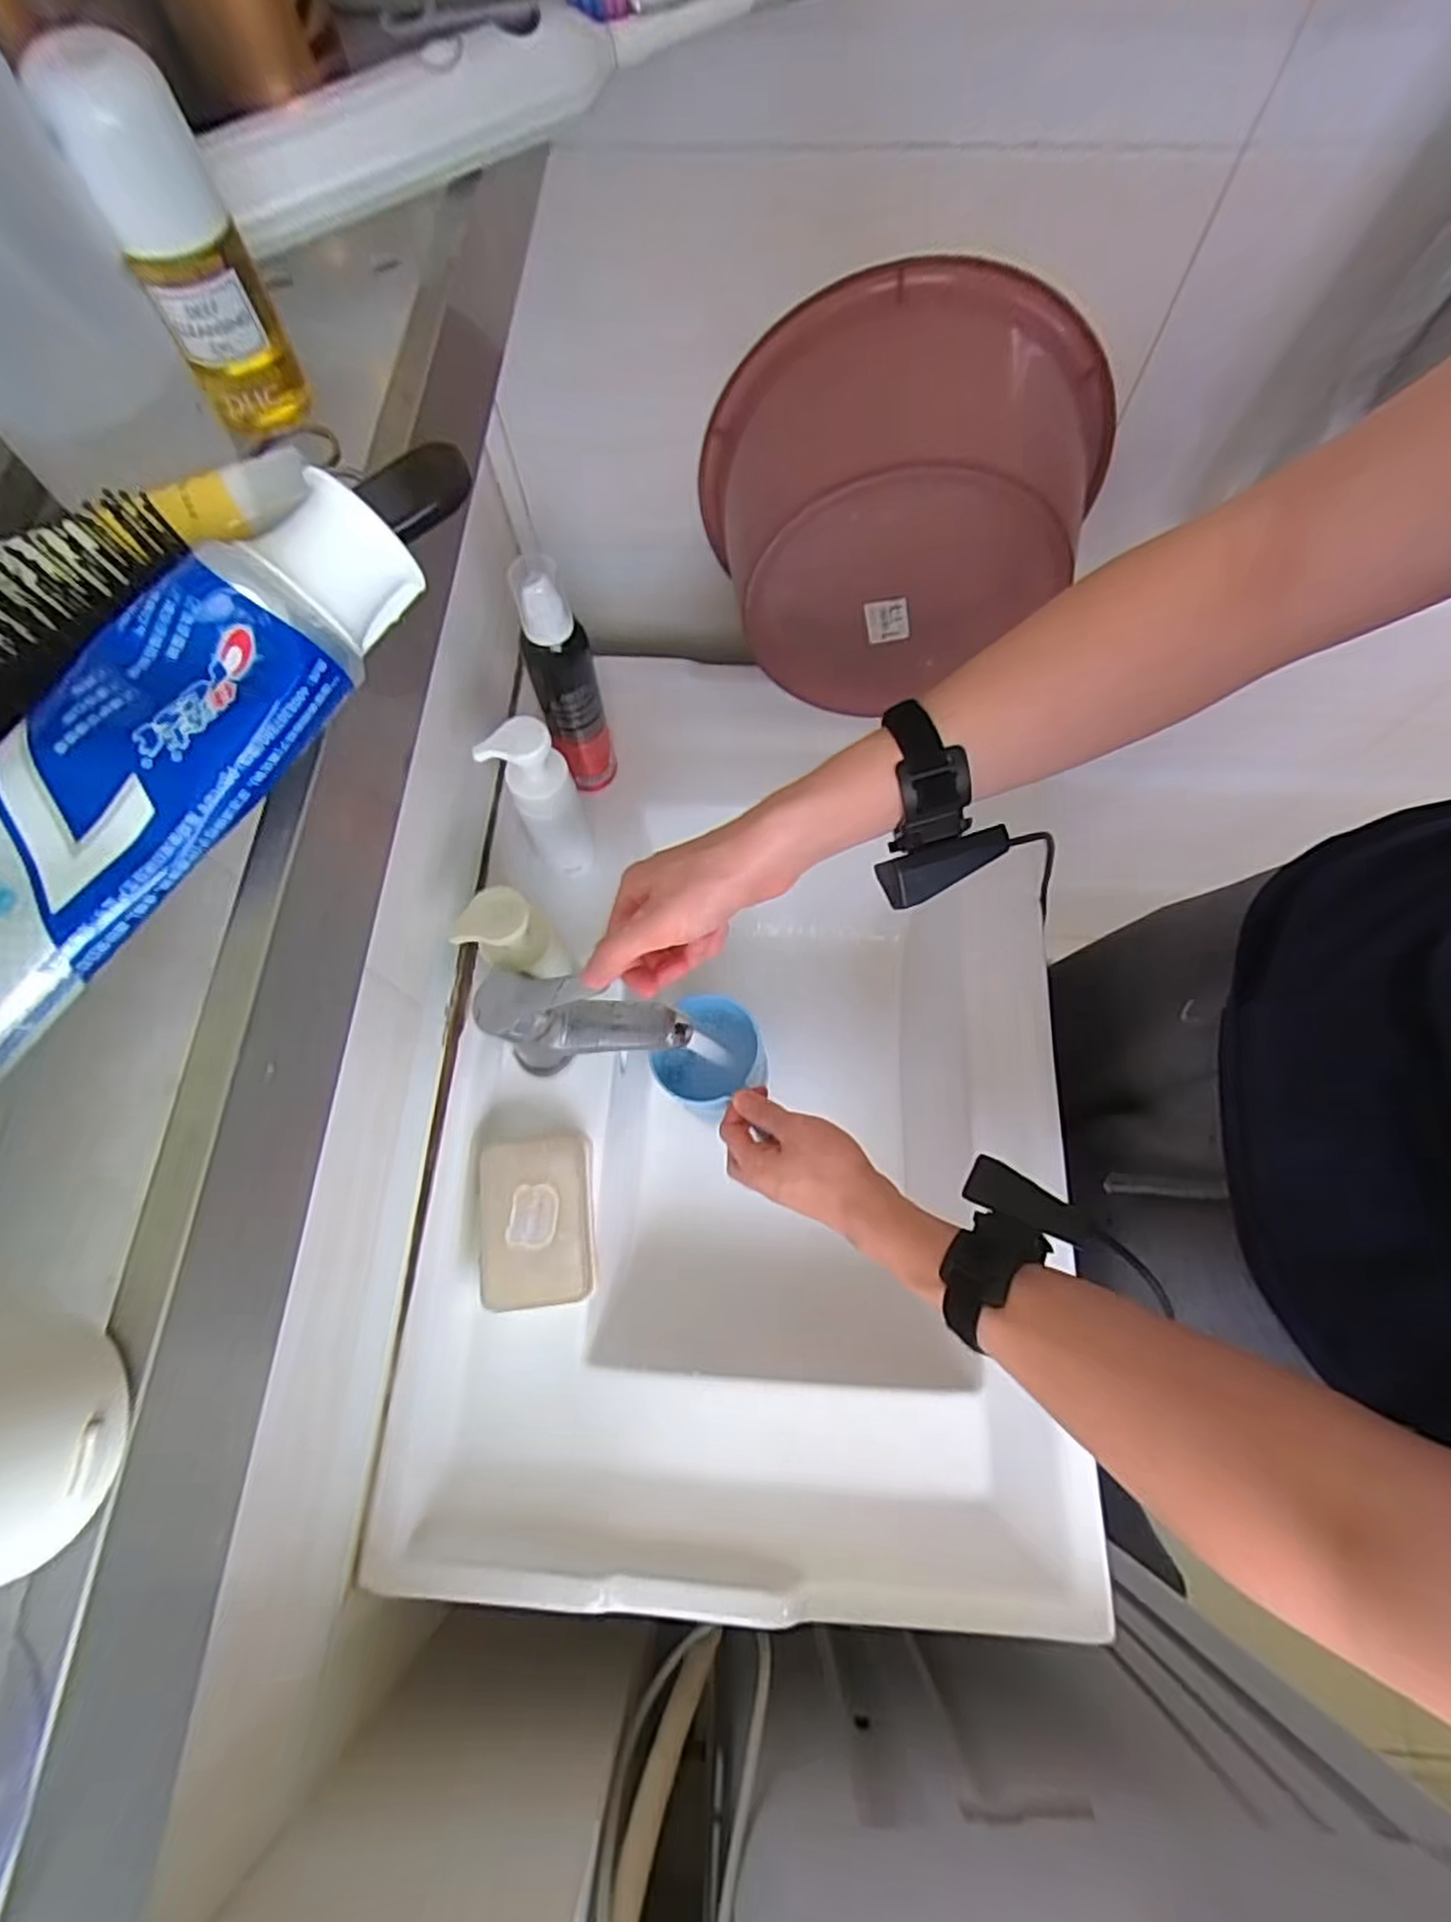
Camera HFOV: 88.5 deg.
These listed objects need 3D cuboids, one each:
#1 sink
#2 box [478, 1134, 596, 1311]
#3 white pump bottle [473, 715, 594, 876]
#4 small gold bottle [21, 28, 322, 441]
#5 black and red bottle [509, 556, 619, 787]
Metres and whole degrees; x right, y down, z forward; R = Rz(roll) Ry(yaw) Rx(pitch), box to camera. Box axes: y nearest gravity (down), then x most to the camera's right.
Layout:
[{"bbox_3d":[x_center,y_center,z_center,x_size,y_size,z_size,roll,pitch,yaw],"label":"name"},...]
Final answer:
[{"bbox_3d":[0.012,0.094,0.652,0.436,0.181,0.710,3,70,2],"label":"sink"},{"bbox_3d":[-0.136,0.187,0.542,0.082,0.036,0.118,-5,70,-1],"label":"box"},{"bbox_3d":[-0.144,-0.124,0.592,0.054,0.175,0.046,-21,71,-6],"label":"white pump bottle"},{"bbox_3d":[-0.140,-0.183,0.196,0.028,0.083,0.028,-27,72,-8],"label":"small gold bottle"},{"bbox_3d":[-0.125,-0.218,0.593,0.048,0.226,0.049,-4,70,-1],"label":"black and red bottle"}]

